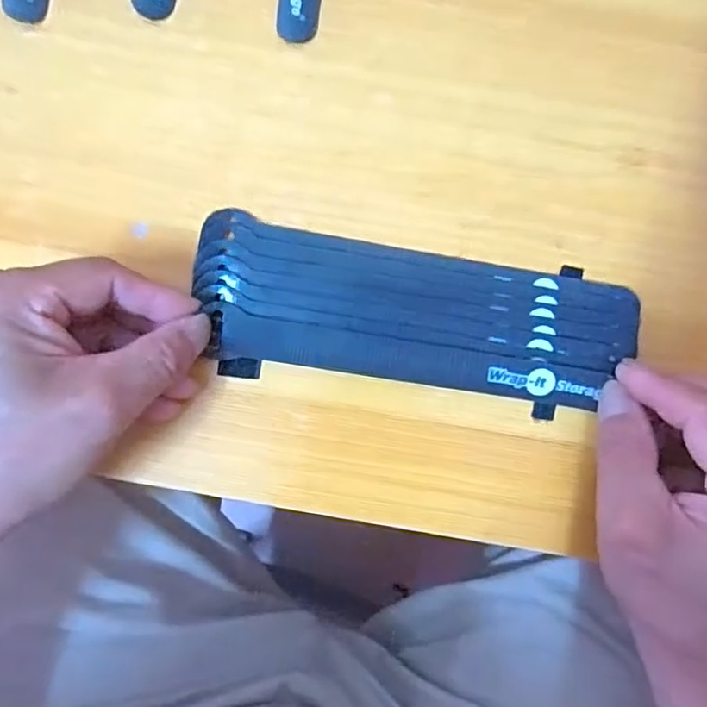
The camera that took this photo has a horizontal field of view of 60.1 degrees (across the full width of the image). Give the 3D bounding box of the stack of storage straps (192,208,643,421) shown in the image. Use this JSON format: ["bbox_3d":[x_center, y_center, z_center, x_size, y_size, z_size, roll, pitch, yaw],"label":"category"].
[{"bbox_3d":[0.028,-0.015,0.280,0.196,0.011,0.066,9,89,-1],"label":"stack of storage straps"}]

